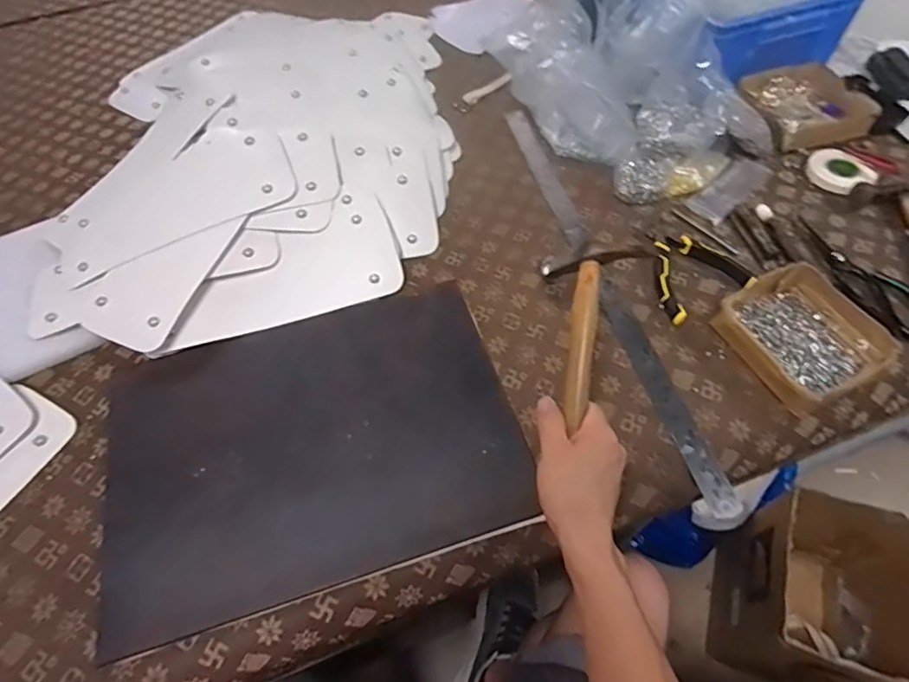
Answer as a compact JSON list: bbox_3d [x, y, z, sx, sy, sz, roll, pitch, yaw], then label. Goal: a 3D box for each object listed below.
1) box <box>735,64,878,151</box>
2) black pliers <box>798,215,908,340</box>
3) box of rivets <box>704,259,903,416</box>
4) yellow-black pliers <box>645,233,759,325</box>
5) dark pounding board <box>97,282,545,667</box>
[{"bbox_3d":[0.502,-0.343,0.773,0.137,0.035,0.143,-10,57,-3],"label":"box"},{"bbox_3d":[0.470,-0.080,0.629,0.063,0.008,0.191,-20,58,-9],"label":"black pliers"},{"bbox_3d":[0.375,-0.011,0.573,0.147,0.037,0.139,-23,58,-11],"label":"box of rivets"},{"bbox_3d":[0.290,-0.073,0.628,0.111,0.023,0.123,4,57,6],"label":"yellow-black pliers"},{"bbox_3d":[-0.143,0.095,0.548,0.395,0.015,0.291,-16,57,-7],"label":"dark pounding board"}]

